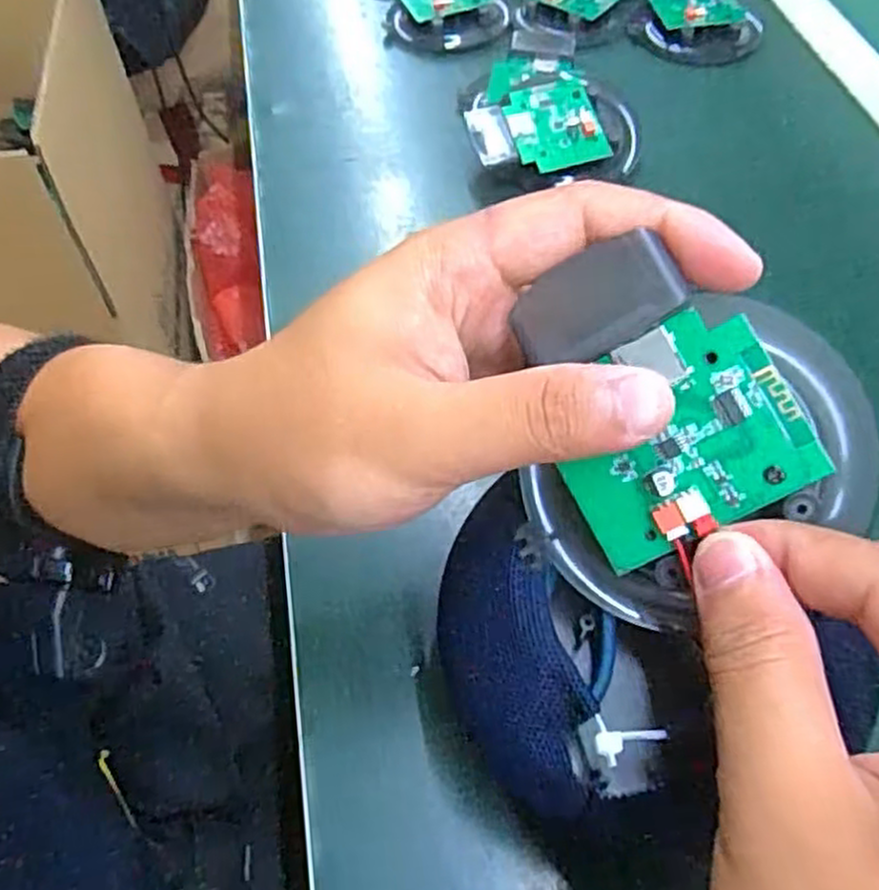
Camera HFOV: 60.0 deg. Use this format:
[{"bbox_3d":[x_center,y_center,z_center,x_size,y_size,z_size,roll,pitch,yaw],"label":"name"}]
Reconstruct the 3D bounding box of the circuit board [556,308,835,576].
[{"bbox_3d":[0.060,-0.002,0.197,0.059,0.005,0.052,-30,83,18],"label":"circuit board"}]

